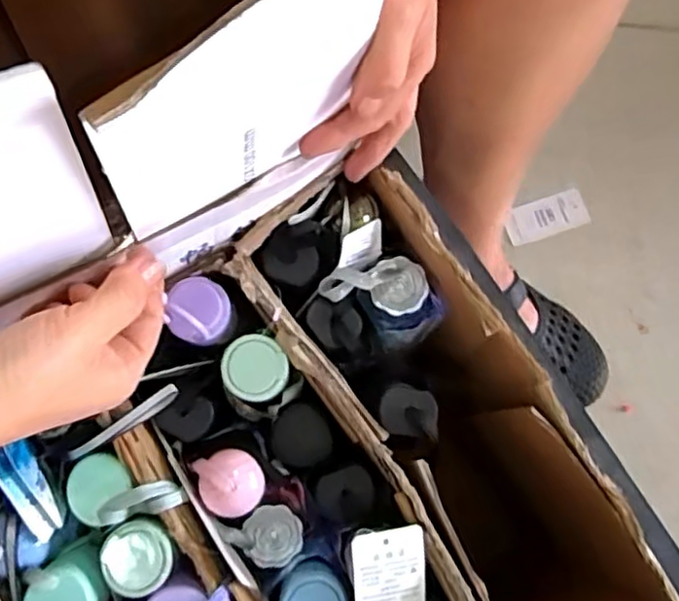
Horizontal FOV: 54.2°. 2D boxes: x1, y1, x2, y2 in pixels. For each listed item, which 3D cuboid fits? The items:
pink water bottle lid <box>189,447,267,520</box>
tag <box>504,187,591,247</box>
[{"bbox_3d":[-0.065,0.107,0.387,0.037,0.014,0.038,0,78,-1],"label":"pink water bottle lid"},{"bbox_3d":[0.221,-0.090,0.715,0.084,0.007,0.043,-19,76,4],"label":"tag"}]

